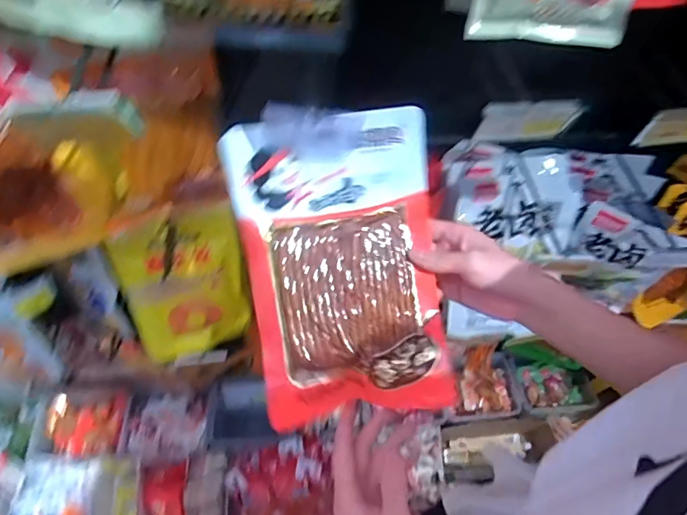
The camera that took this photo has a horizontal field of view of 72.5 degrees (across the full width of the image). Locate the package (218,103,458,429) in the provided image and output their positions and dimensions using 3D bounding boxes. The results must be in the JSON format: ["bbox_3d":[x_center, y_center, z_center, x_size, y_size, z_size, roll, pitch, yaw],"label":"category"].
[{"bbox_3d":[-0.002,0.003,0.427,0.177,0.048,0.267,-7,95,-3],"label":"package"}]

